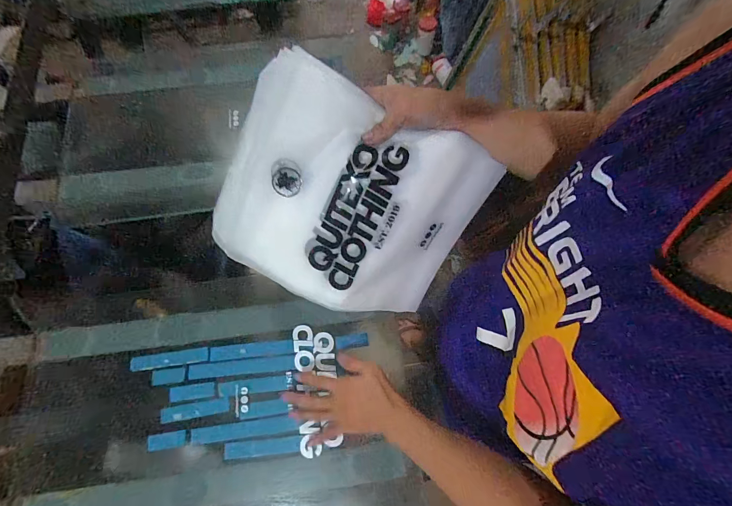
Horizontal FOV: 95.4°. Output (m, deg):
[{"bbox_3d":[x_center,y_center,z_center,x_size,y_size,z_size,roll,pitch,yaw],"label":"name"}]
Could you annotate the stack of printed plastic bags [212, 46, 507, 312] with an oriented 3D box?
[{"bbox_3d":[-0.018,-0.058,0.434,0.322,0.060,0.263,25,107,-9],"label":"stack of printed plastic bags"}]

